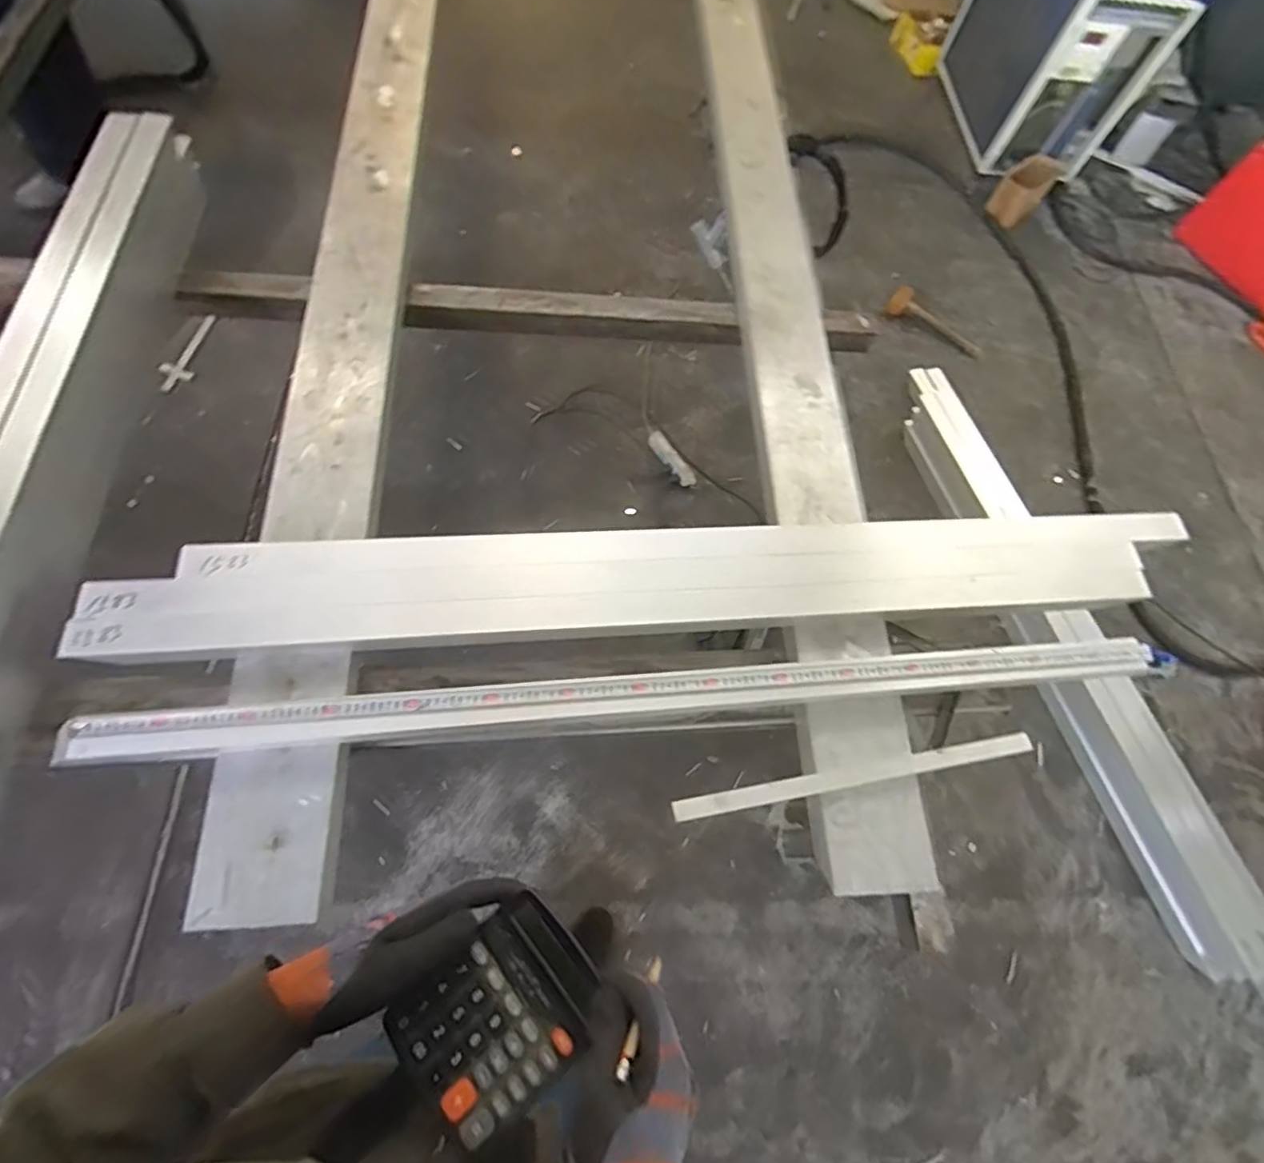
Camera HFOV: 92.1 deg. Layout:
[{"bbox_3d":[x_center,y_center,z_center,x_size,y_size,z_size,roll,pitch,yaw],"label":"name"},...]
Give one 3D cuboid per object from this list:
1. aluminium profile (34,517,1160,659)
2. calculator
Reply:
[{"bbox_3d":[0.099,-0.009,0.904,1.617,0.071,0.160,-2,74,-8],"label":"aluminium profile"},{"bbox_3d":[-0.095,0.315,0.442,0.134,0.014,0.105,-40,71,-15],"label":"calculator"}]

